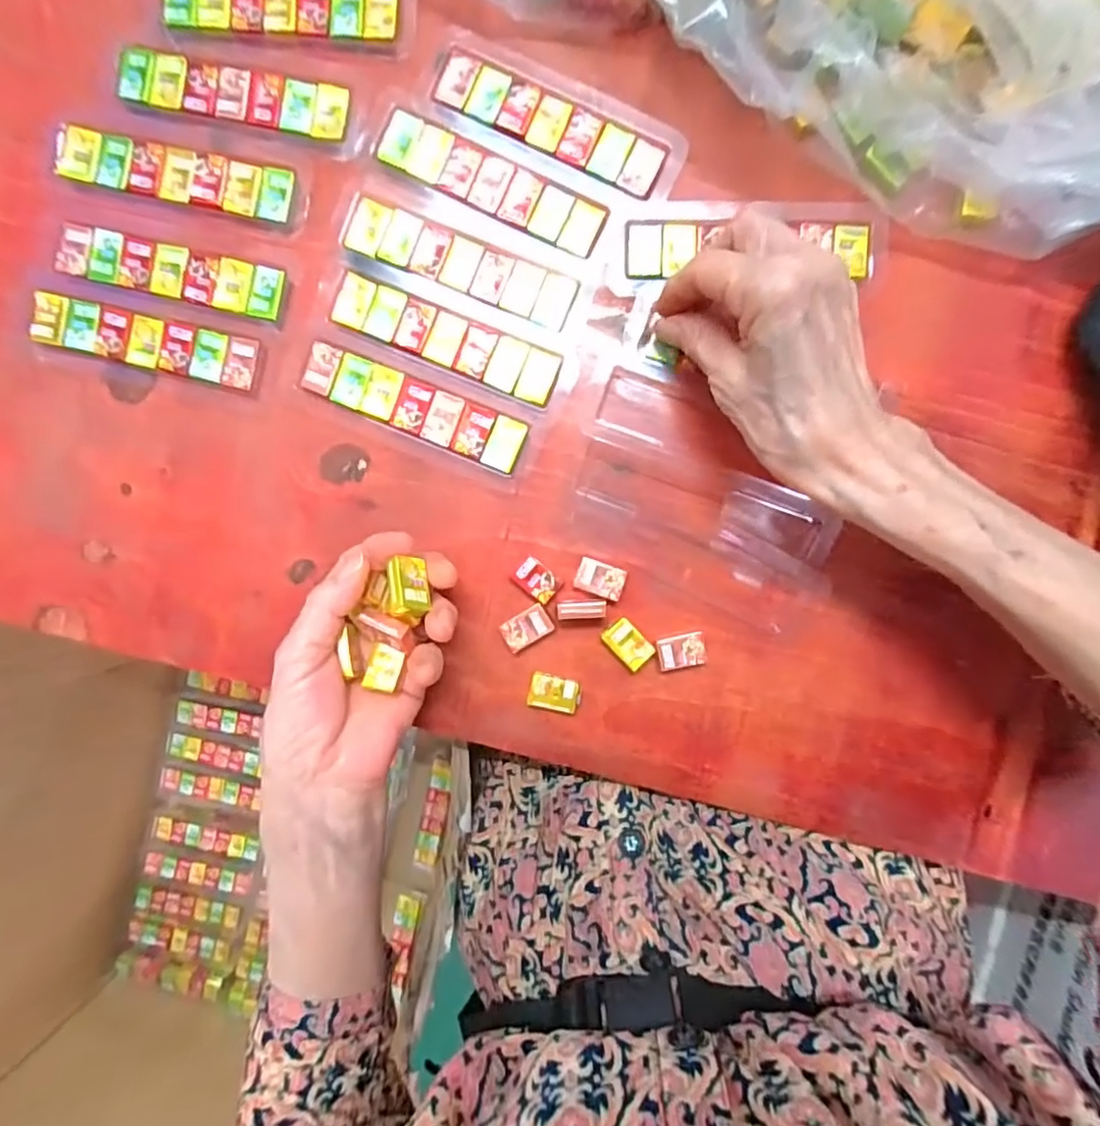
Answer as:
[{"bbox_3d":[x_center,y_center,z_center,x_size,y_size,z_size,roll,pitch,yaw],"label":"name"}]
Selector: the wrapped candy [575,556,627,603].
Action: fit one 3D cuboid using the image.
[{"bbox_3d":[0.026,0.008,0.300,0.025,0.007,0.017,20,93,2],"label":"wrapped candy"}]

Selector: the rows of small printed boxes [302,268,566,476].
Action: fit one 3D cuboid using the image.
[{"bbox_3d":[-0.054,-0.115,0.295,0.122,0.004,0.029,22,93,1],"label":"rows of small printed boxes"}]

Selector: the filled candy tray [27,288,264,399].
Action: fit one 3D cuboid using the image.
[{"bbox_3d":[-0.212,-0.116,0.304,0.123,0.008,0.029,14,93,2],"label":"filled candy tray"}]

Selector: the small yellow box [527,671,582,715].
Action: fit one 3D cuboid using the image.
[{"bbox_3d":[0.003,0.068,0.303,0.027,0.007,0.018,13,92,2],"label":"small yellow box"}]

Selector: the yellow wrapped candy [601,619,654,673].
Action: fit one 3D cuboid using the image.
[{"bbox_3d":[0.041,0.042,0.300,0.018,0.010,0.026,-44,90,3],"label":"yellow wrapped candy"}]

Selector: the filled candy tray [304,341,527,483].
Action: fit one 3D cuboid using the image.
[{"bbox_3d":[-0.070,-0.080,0.299,0.122,0.006,0.030,22,93,2],"label":"filled candy tray"}]

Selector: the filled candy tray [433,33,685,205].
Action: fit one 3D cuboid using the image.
[{"bbox_3d":[0.005,-0.226,0.291,0.132,0.005,0.041,25,93,1],"label":"filled candy tray"}]

